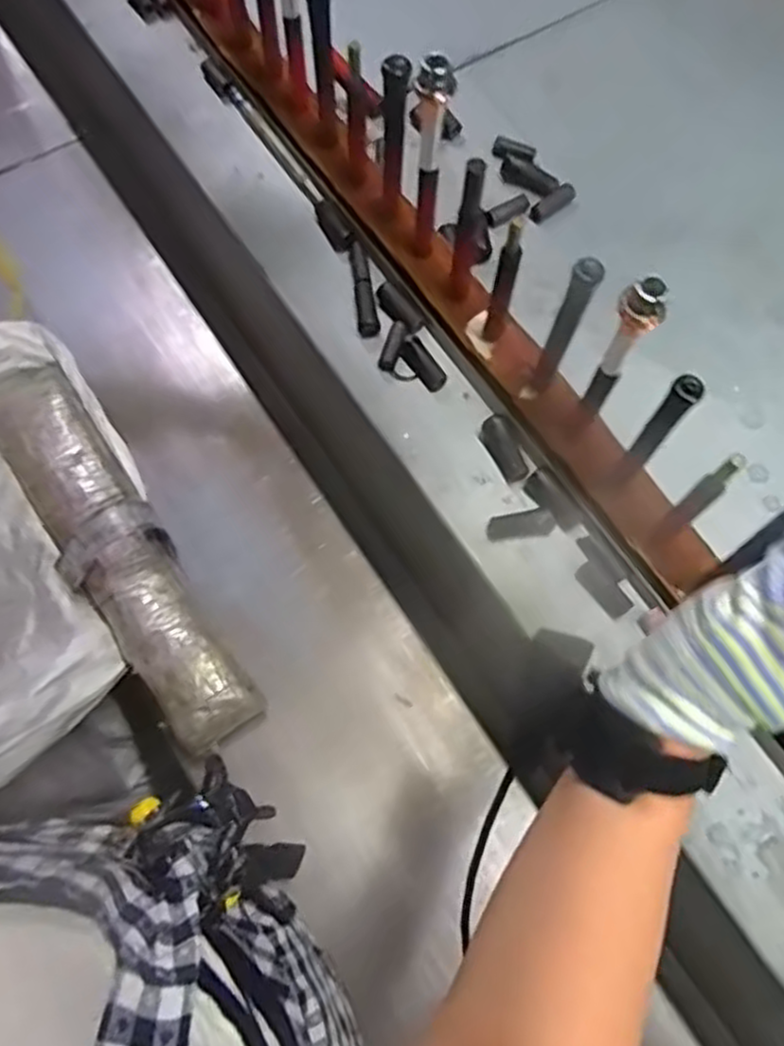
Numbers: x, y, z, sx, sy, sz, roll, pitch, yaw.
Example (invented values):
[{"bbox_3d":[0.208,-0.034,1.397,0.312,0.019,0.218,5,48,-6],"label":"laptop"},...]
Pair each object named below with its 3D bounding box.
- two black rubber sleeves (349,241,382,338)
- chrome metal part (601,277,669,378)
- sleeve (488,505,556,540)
[{"bbox_3d":[-0.024,-0.204,0.655,0.017,0.015,0.095,-7,66,-2],"label":"two black rubber sleeves"},{"bbox_3d":[0.146,-0.115,0.463,0.022,0.084,0.018,-20,67,-8],"label":"chrome metal part"},{"bbox_3d":[0.098,0.002,0.577,0.051,0.022,0.017,-11,69,10],"label":"sleeve"}]

